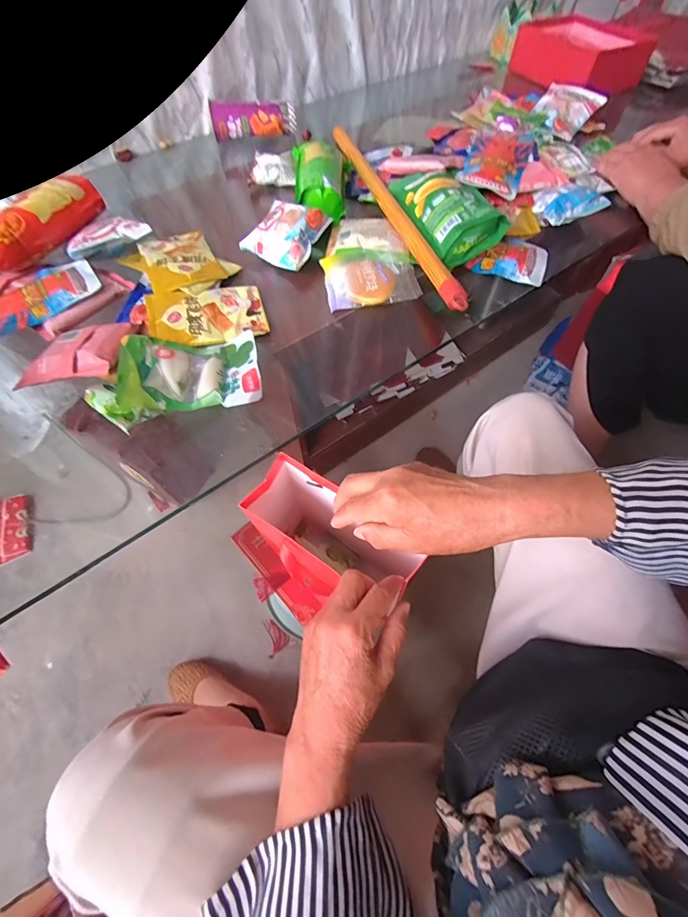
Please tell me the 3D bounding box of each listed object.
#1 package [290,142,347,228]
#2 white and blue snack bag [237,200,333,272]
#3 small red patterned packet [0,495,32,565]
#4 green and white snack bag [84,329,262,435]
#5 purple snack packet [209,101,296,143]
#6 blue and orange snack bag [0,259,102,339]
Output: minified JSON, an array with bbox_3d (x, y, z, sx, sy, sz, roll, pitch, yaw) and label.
[{"bbox_3d":[-0.041,-0.477,0.643,0.087,0.061,0.204,-5,61,-1],"label":"package"},{"bbox_3d":[-0.085,-0.349,0.579,0.113,0.048,0.112,29,65,16],"label":"white and blue snack bag"},{"bbox_3d":[-0.761,0.163,0.834,0.105,0.015,0.151,-19,72,-22],"label":"small red patterned packet"},{"bbox_3d":[-0.192,-0.103,0.443,0.182,0.047,0.129,-22,62,-10],"label":"green and white snack bag"},{"bbox_3d":[-0.185,-0.696,0.772,0.169,0.052,0.031,-9,61,-4],"label":"purple snack packet"},{"bbox_3d":[-0.433,-0.210,0.507,0.193,0.027,0.109,-38,66,-18],"label":"blue and orange snack bag"}]

